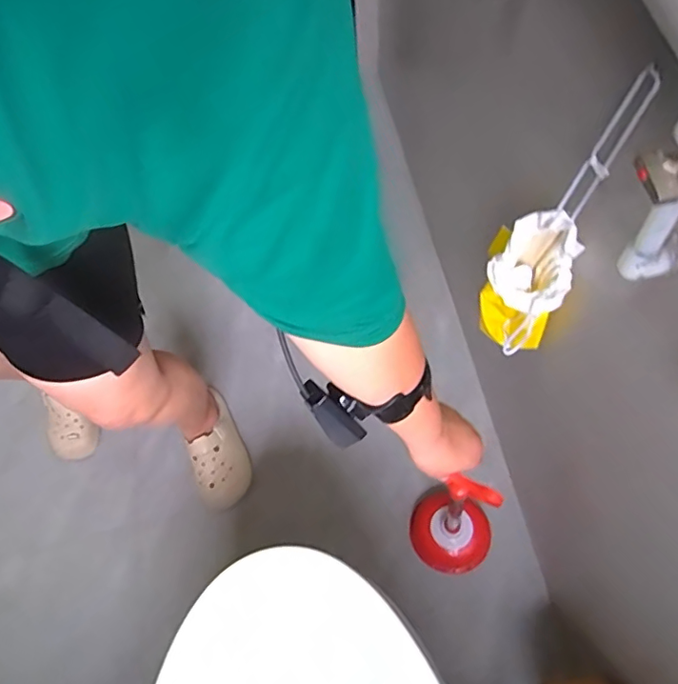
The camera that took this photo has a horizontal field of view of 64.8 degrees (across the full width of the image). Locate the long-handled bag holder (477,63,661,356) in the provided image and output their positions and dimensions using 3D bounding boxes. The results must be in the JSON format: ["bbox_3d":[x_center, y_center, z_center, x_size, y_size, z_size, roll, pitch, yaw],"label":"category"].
[{"bbox_3d":[0.239,-0.116,0.641,0.094,0.399,0.120,-4,64,0],"label":"long-handled bag holder"}]

